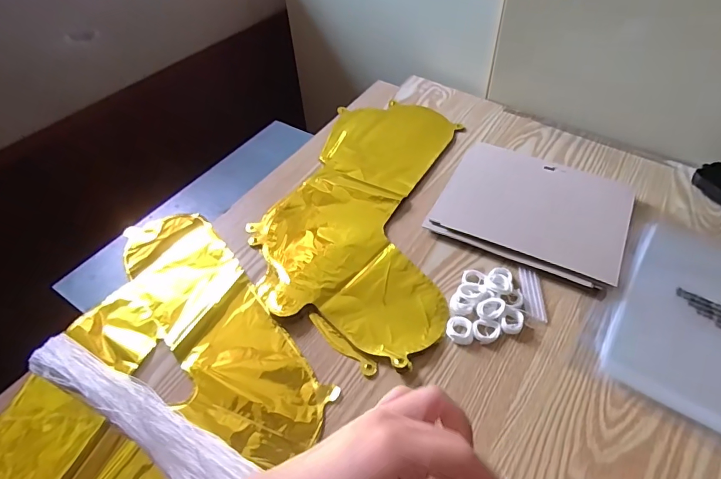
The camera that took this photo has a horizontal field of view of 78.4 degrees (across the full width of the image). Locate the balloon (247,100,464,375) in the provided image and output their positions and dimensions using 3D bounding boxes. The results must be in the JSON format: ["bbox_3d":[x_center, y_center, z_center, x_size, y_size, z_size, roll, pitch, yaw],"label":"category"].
[{"bbox_3d":[0.009,-0.053,0.560,0.219,0.012,0.415,10,51,11],"label":"balloon"}]

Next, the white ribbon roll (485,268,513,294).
[{"bbox_3d":[0.147,0.043,0.469,0.028,0.010,0.035,8,51,9],"label":"white ribbon roll"}]

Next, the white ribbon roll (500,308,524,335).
[{"bbox_3d":[0.151,0.082,0.441,0.020,0.007,0.026,17,53,16],"label":"white ribbon roll"}]

